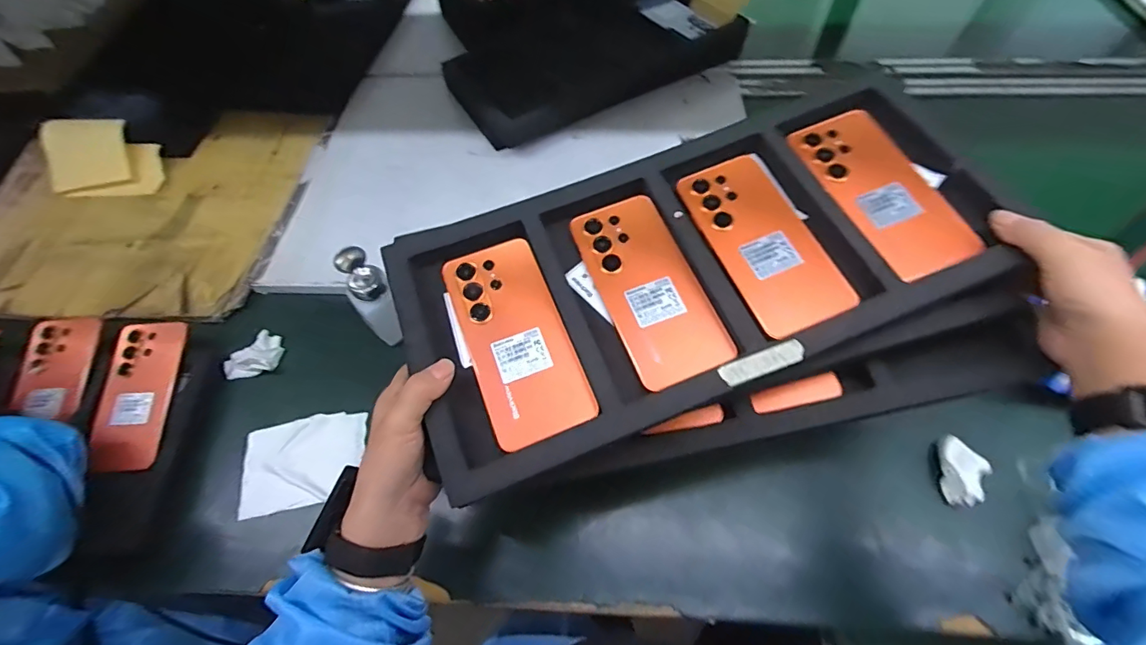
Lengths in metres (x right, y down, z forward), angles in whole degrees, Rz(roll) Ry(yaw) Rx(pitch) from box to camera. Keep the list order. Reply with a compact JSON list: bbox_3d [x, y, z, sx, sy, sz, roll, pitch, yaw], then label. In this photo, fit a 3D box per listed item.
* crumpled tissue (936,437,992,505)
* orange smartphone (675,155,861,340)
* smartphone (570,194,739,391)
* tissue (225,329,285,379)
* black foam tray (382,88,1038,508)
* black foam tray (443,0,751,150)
[{"bbox_3d":[0.409,0.156,0.502,0.048,0.027,0.064,3,59,5],"label":"crumpled tissue"},{"bbox_3d":[0.159,-0.069,0.399,0.084,0.014,0.168,-22,66,-6],"label":"orange smartphone"},{"bbox_3d":[0.060,-0.031,0.394,0.076,0.008,0.168,-21,67,-5],"label":"smartphone"},{"bbox_3d":[-0.382,0.044,0.581,0.044,0.015,0.067,31,65,20],"label":"tissue"},{"bbox_3d":[0.096,-0.049,0.387,0.457,0.040,0.216,-21,60,-5],"label":"black foam tray"},{"bbox_3d":[0.043,-0.448,0.816,0.474,0.071,0.194,-30,62,-15],"label":"black foam tray"}]

